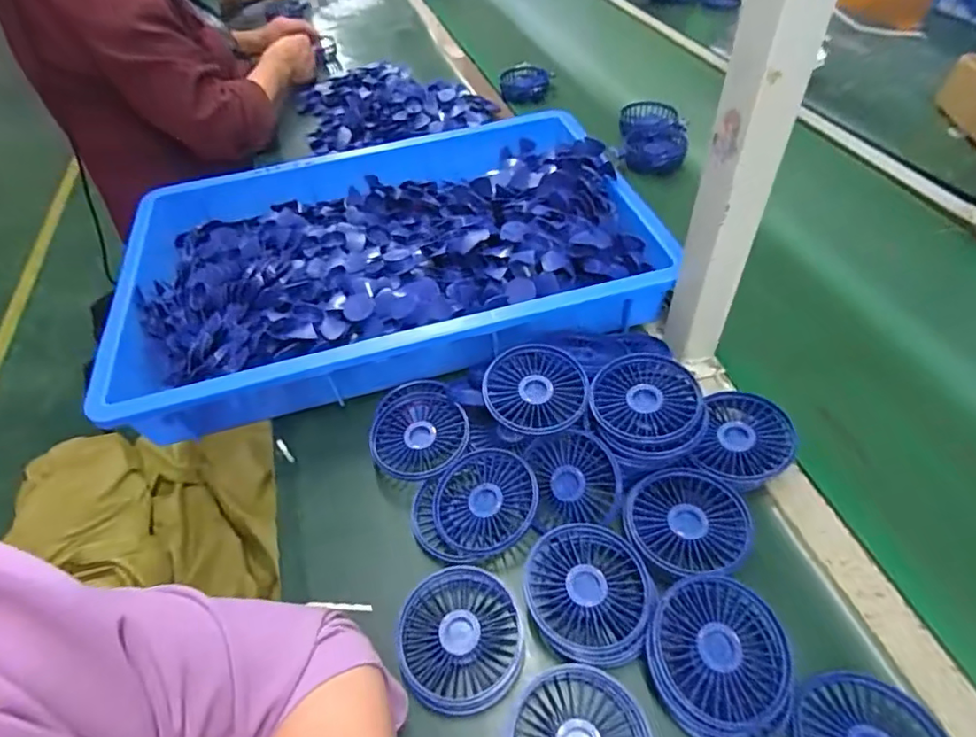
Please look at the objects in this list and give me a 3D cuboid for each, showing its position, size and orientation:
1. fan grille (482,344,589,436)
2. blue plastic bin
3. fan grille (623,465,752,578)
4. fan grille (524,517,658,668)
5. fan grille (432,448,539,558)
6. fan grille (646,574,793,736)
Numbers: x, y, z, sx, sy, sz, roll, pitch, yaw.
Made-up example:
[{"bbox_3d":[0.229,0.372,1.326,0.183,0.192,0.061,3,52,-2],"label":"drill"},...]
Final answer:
[{"bbox_3d":[0.041,0.016,0.472,0.084,0.017,0.082,-2,49,2],"label":"fan grille"},{"bbox_3d":[-0.121,-0.137,0.636,0.558,0.096,0.375,-13,49,-9],"label":"blue plastic bin"},{"bbox_3d":[0.151,0.116,0.420,0.087,0.011,0.087,5,49,8],"label":"fan grille"},{"bbox_3d":[0.074,0.164,0.400,0.085,0.024,0.095,-12,49,-7],"label":"fan grille"},{"bbox_3d":[-0.003,0.107,0.452,0.084,0.018,0.089,-2,49,2],"label":"fan grille"},{"bbox_3d":[0.152,0.188,0.362,0.088,0.019,0.093,-2,49,2],"label":"fan grille"}]

